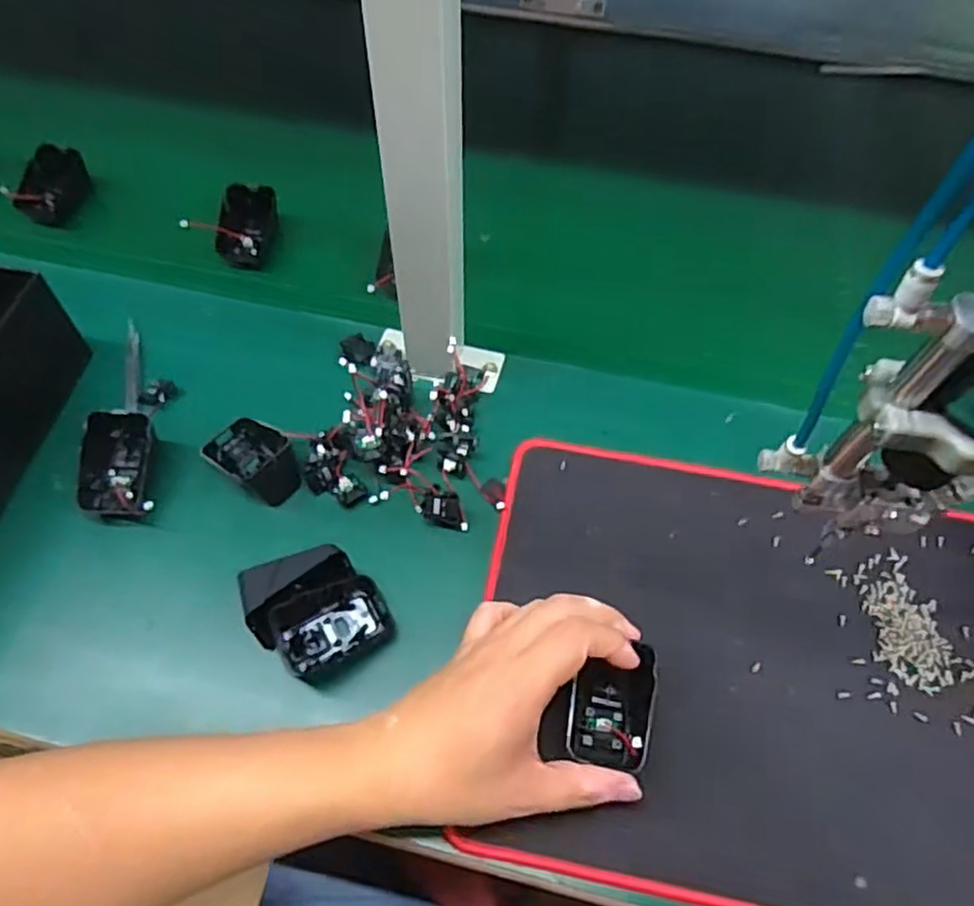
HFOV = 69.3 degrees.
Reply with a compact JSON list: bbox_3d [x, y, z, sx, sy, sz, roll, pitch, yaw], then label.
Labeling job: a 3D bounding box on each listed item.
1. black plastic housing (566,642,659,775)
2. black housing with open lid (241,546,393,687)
[{"bbox_3d":[0.071,0.142,0.396,0.047,0.024,0.062,11,61,5],"label":"black plastic housing"},{"bbox_3d":[-0.105,0.096,0.436,0.074,0.045,0.072,-27,65,-15],"label":"black housing with open lid"}]

